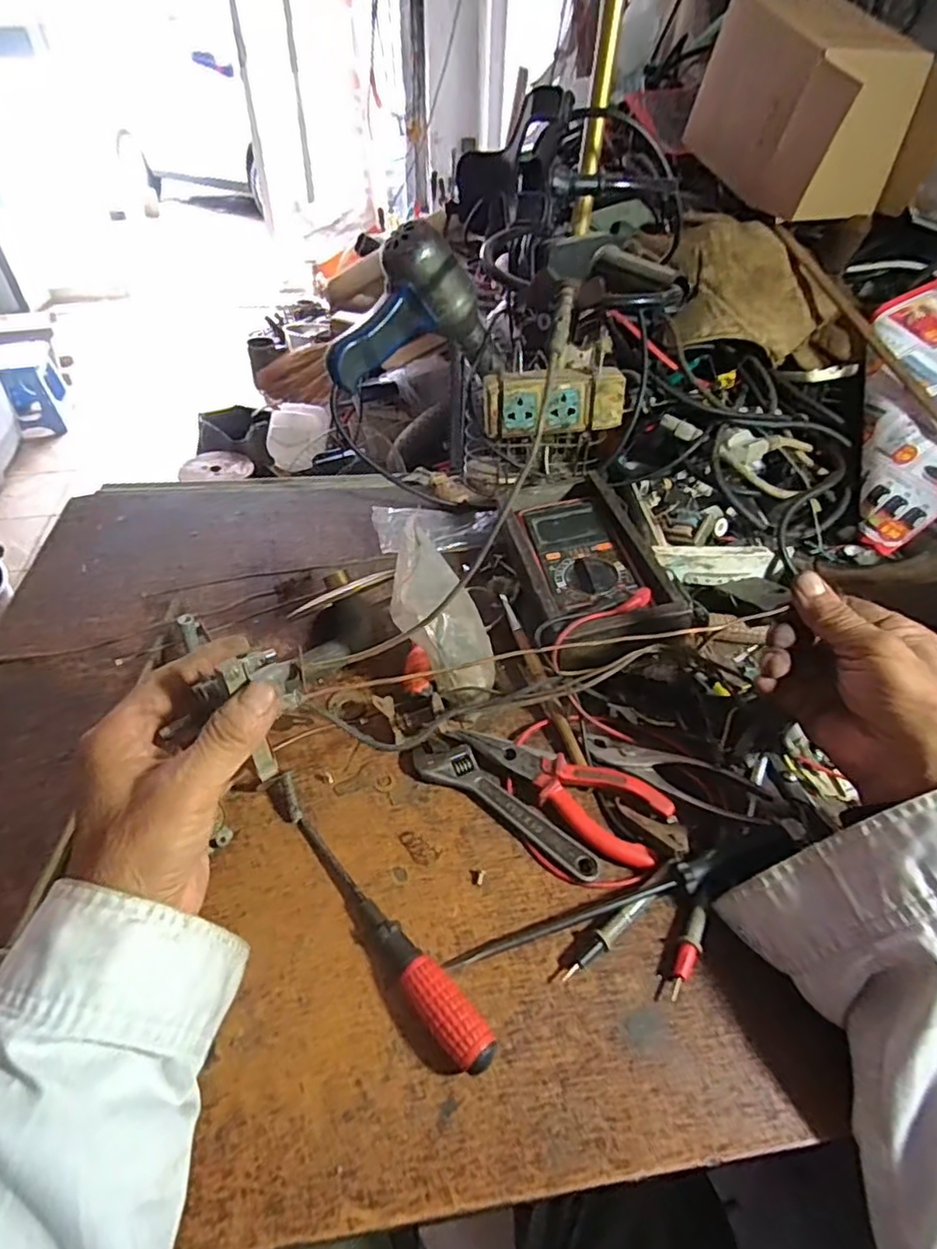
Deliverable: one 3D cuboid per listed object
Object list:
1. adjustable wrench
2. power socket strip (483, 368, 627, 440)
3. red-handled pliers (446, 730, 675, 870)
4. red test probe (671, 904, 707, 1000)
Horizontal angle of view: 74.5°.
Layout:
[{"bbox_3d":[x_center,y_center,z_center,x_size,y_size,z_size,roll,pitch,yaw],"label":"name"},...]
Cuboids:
[{"bbox_3d":[0.023,0.120,0.408,0.139,0.017,0.035,29,50,26],"label":"adjustable wrench"},{"bbox_3d":[0.083,-0.215,0.598,0.134,0.058,0.027,-1,43,-3],"label":"power socket strip"},{"bbox_3d":[0.064,0.105,0.421,0.147,0.021,0.050,29,50,26],"label":"red-handled pliers"},{"bbox_3d":[0.125,0.187,0.351,0.011,0.011,0.051,26,48,23],"label":"red test probe"}]

